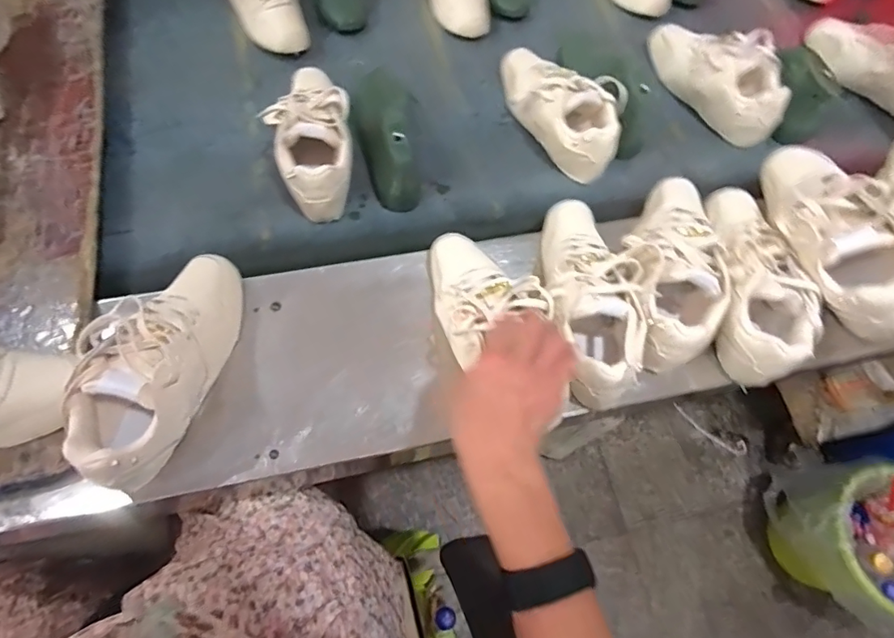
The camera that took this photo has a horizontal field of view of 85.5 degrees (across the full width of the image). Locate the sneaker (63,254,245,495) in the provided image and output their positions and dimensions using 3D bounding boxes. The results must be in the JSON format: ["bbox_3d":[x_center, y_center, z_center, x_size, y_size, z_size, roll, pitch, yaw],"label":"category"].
[{"bbox_3d":[-0.299,0.035,0.493,0.103,0.081,0.251,13,67,2],"label":"sneaker"}]

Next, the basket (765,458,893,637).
[{"bbox_3d":[0.970,0.523,1.138,0.372,0.345,0.315,26,68,8],"label":"basket"}]

